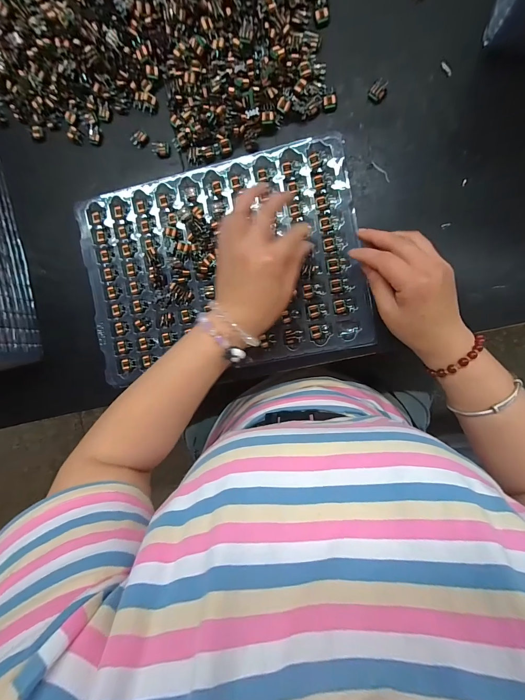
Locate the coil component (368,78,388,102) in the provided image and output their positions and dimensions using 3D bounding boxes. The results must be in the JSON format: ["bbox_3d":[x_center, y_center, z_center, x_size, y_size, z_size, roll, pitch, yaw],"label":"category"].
[{"bbox_3d":[0.127,-0.286,0.322,0.018,0.013,0.015,28,95,5],"label":"coil component"}]

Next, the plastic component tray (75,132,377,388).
[{"bbox_3d":[-0.053,-0.097,0.353,0.333,0.020,0.237,-9,91,7],"label":"plastic component tray"}]

